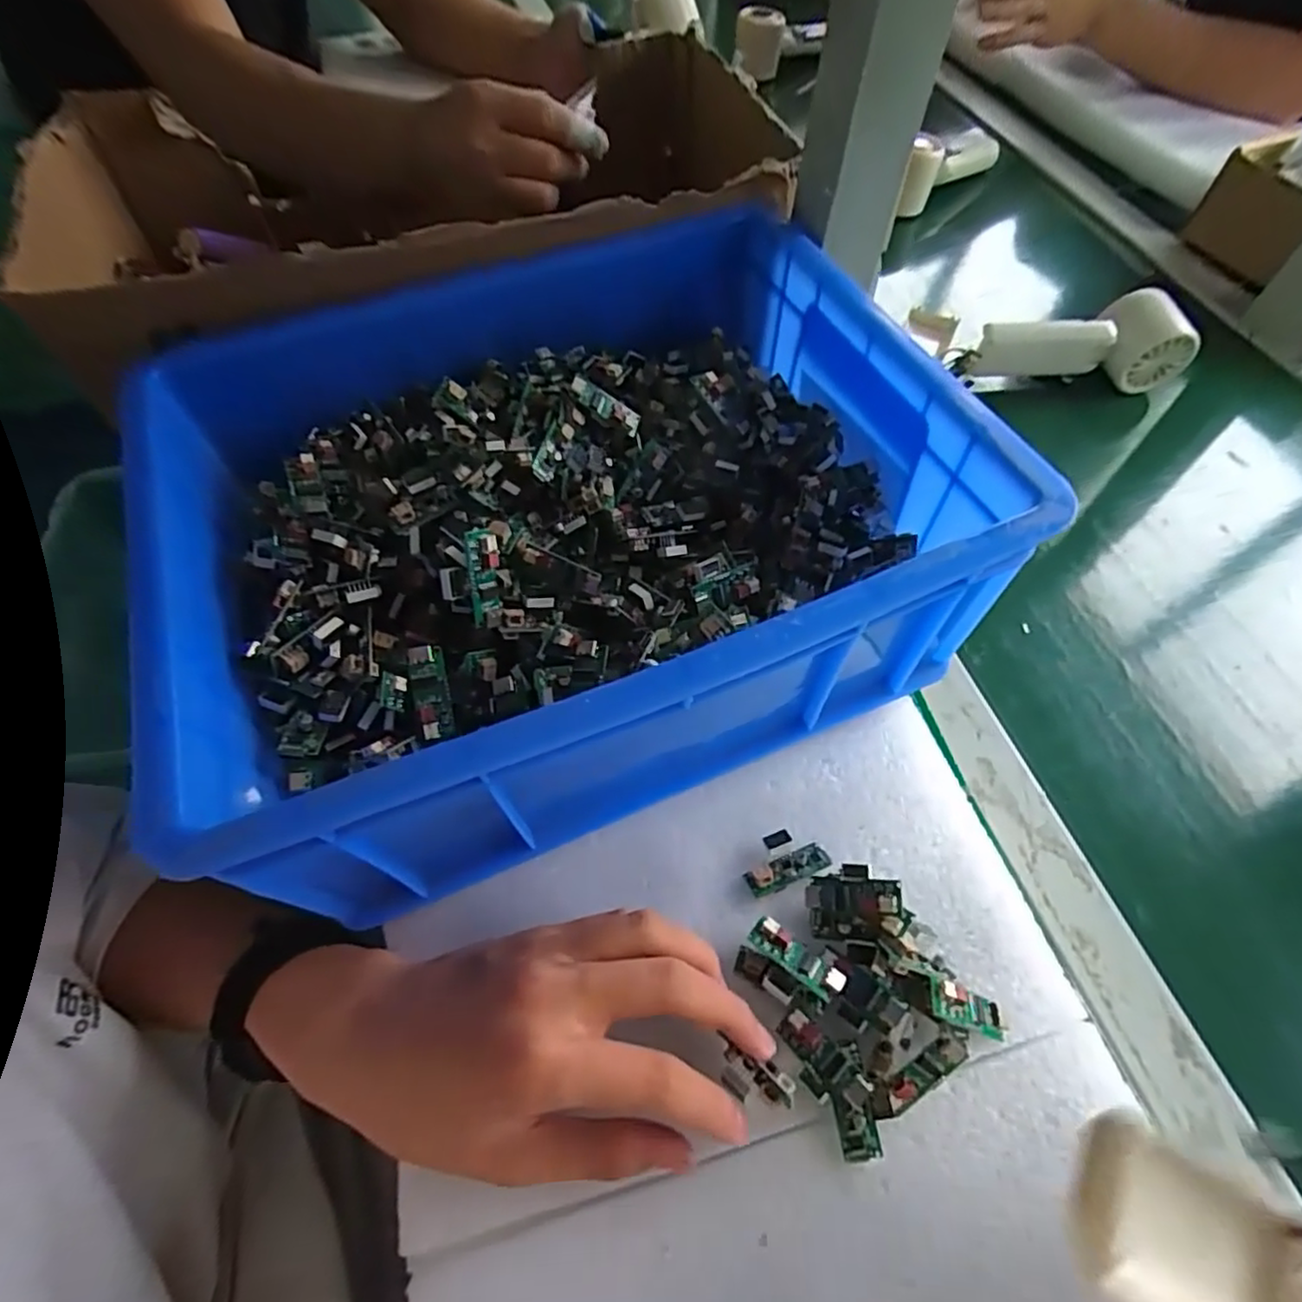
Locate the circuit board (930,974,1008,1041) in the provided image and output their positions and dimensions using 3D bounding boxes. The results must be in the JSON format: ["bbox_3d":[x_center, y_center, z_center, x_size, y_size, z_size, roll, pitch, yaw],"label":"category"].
[{"bbox_3d":[0.125,0.141,0.262,0.037,0.007,0.014,30,59,-18],"label":"circuit board"}]

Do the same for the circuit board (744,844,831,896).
[{"bbox_3d":[0.062,0.099,0.300,0.038,0.007,0.013,-18,61,-11],"label":"circuit board"}]

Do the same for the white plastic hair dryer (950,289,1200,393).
[{"bbox_3d":[0.320,-0.235,0.510,0.182,0.052,0.042,-4,60,-3],"label":"white plastic hair dryer"}]

